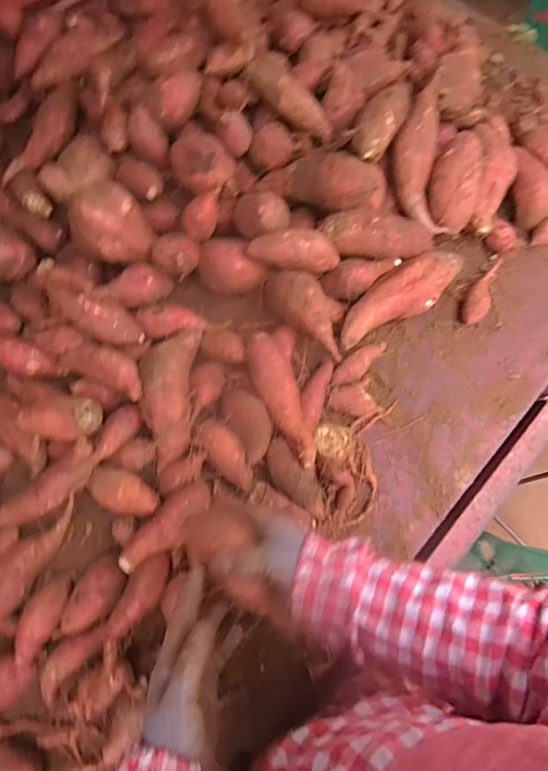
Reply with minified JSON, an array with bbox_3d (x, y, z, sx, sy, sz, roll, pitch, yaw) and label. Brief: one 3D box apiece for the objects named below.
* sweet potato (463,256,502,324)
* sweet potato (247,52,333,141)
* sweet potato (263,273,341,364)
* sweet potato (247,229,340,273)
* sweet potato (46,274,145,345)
[{"bbox_3d":[0.350,-0.159,0.757,0.034,0.041,0.133,26,72,5],"label":"sweet potato"},{"bbox_3d":[0.031,-0.468,0.738,0.165,0.049,0.040,32,68,-26],"label":"sweet potato"},{"bbox_3d":[0.047,-0.115,0.686,0.069,0.057,0.178,-28,76,-12],"label":"sweet potato"},{"bbox_3d":[0.031,-0.202,0.675,0.137,0.044,0.054,9,72,0],"label":"sweet potato"},{"bbox_3d":[-0.260,-0.104,0.651,0.150,0.053,0.053,32,70,-13],"label":"sweet potato"}]

